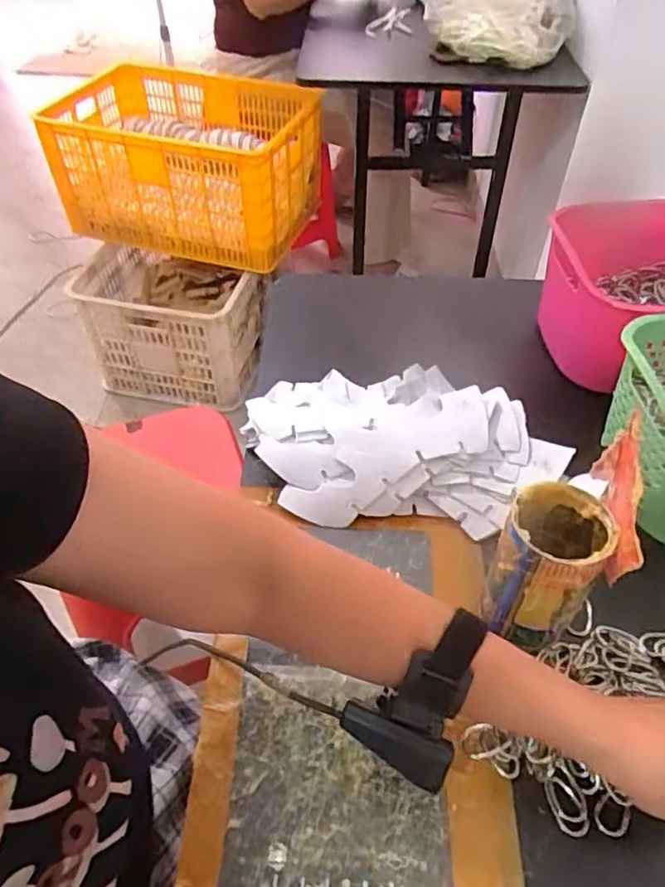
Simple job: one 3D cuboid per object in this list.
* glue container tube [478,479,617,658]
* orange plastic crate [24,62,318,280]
[{"bbox_3d":[0.143,0.090,0.431,0.065,0.119,0.074,24,53,19],"label":"glue container tube"},{"bbox_3d":[-0.372,-0.731,1.569,0.636,0.266,0.423,16,51,13],"label":"orange plastic crate"}]

